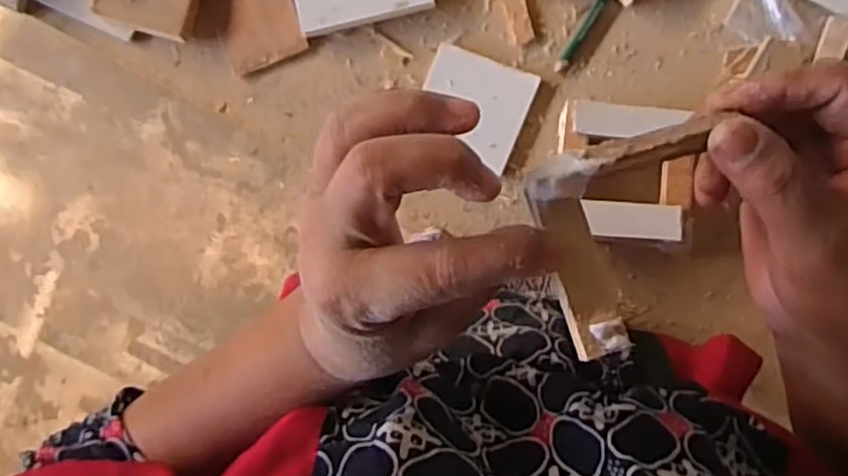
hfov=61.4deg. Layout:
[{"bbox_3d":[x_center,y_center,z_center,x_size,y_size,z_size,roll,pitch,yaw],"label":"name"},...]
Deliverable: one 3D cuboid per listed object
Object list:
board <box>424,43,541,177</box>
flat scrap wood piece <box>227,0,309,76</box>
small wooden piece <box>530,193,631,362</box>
[{"bbox_3d":[0.038,-0.101,0.543,0.079,0.009,0.071,22,92,6],"label":"board"},{"bbox_3d":[-0.127,-0.169,0.553,0.059,0.008,0.070,-19,87,5],"label":"flat scrap wood piece"},{"bbox_3d":[0.055,0.013,0.248,0.019,0.004,0.057,-13,80,-11],"label":"small wooden piece"}]

